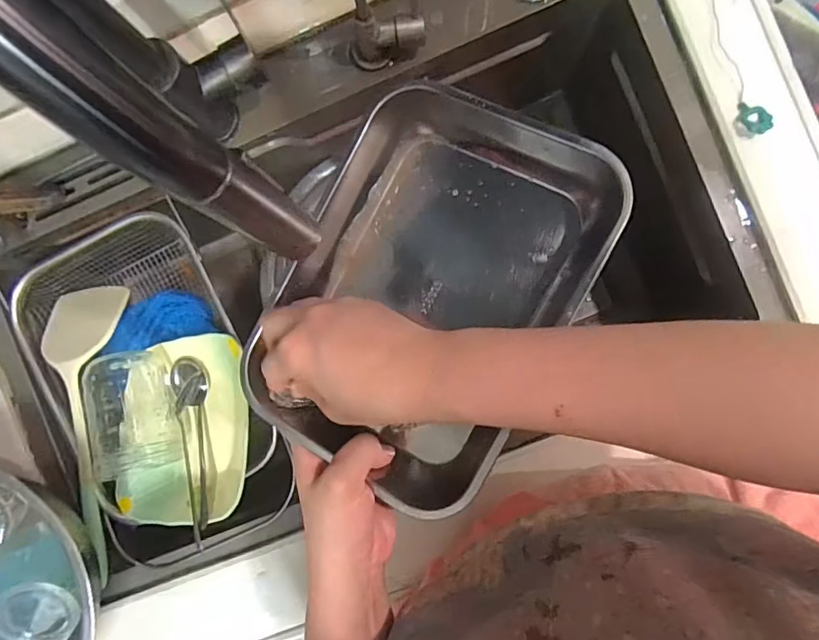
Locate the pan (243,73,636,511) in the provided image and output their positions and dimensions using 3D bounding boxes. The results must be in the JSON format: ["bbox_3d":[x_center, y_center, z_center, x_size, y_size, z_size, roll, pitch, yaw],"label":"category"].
[{"bbox_3d":[0.006,-0.019,0.334,0.178,0.073,0.255,29,93,3],"label":"pan"}]

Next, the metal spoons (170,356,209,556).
[{"bbox_3d":[-0.223,0.132,0.510,0.040,0.033,0.190,-17,64,4],"label":"metal spoons"}]

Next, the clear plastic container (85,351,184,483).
[{"bbox_3d":[-0.291,0.098,0.529,0.081,0.072,0.126,-15,90,4],"label":"clear plastic container"}]

